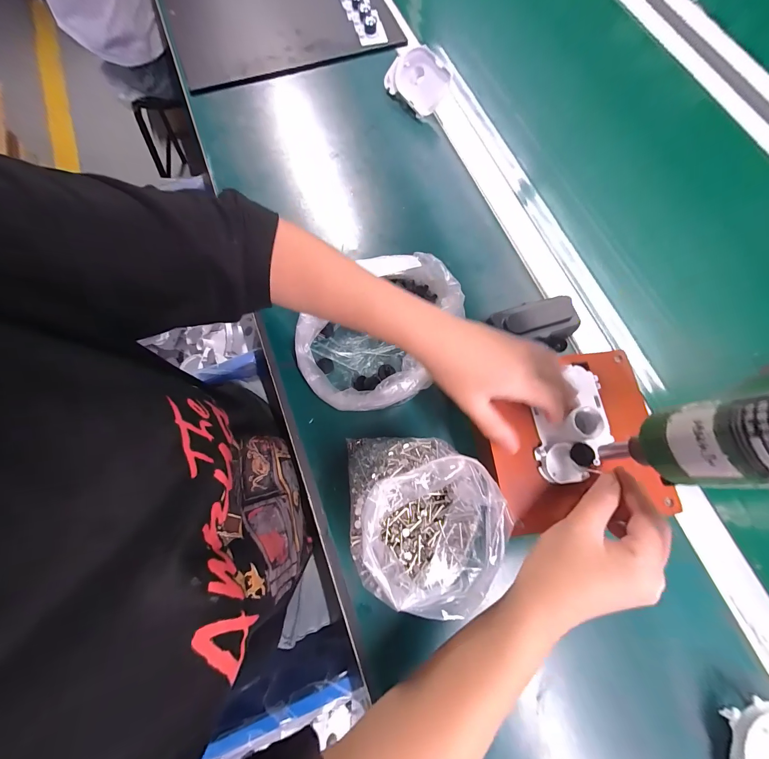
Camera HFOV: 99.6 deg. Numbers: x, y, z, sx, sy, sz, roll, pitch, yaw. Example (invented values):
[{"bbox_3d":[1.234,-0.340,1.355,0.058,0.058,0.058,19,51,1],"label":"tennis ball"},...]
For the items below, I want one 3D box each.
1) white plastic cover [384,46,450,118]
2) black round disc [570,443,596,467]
[{"bbox_3d":[0.051,-0.453,0.498,0.053,0.052,0.102,-43,77,-12],"label":"white plastic cover"},{"bbox_3d":[0.173,0.066,0.282,0.019,0.009,0.017,23,74,8],"label":"black round disc"}]

